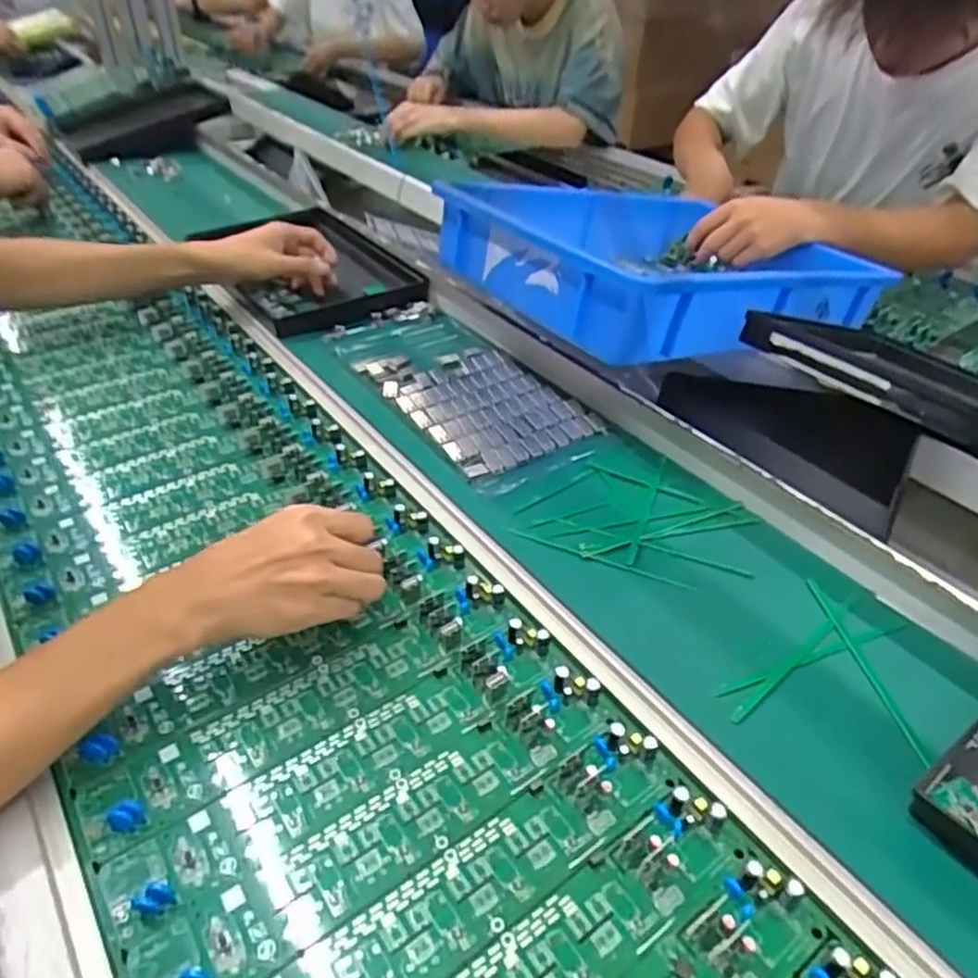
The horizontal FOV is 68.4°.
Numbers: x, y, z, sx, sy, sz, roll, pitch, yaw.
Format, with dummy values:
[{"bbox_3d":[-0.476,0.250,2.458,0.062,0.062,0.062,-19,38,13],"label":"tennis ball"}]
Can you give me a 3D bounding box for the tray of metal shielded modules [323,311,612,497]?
[{"bbox_3d":[-0.034,-0.099,0.701,0.146,0.013,0.311,-24,45,-29],"label":"tray of metal shielded modules"}]

